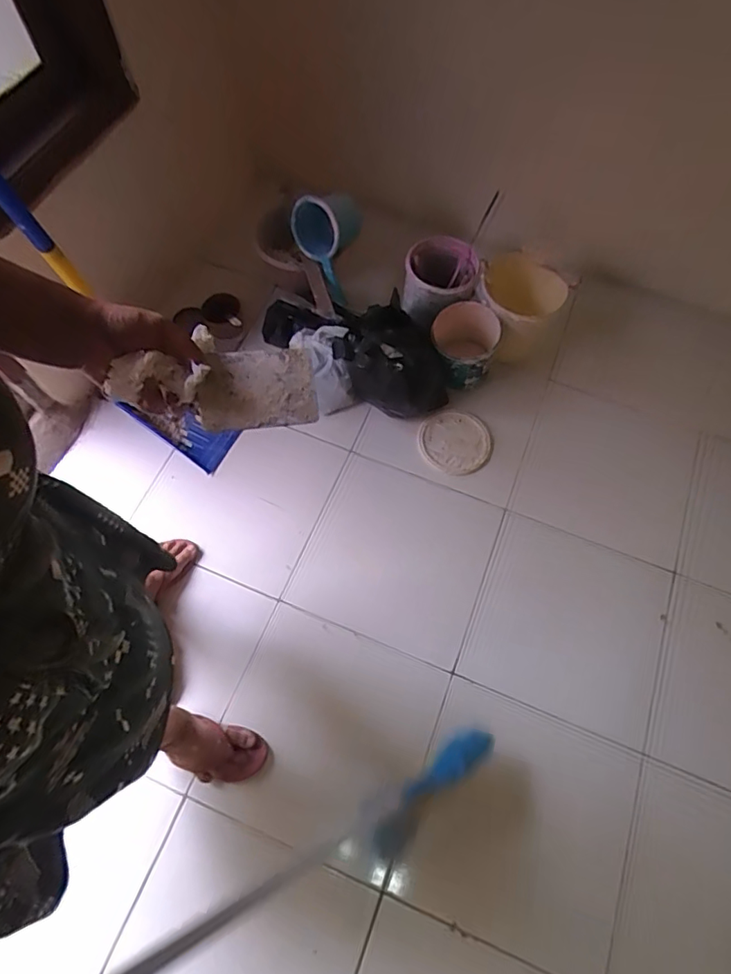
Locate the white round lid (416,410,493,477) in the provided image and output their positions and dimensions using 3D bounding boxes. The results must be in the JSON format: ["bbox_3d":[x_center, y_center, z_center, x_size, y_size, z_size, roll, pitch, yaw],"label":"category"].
[{"bbox_3d":[0.225,-0.112,1.292,0.169,0.013,0.164,0,81,2],"label":"white round lid"}]

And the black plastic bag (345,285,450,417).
[{"bbox_3d":[0.082,-0.278,1.213,0.201,0.269,0.166,37,73,15],"label":"black plastic bag"}]

